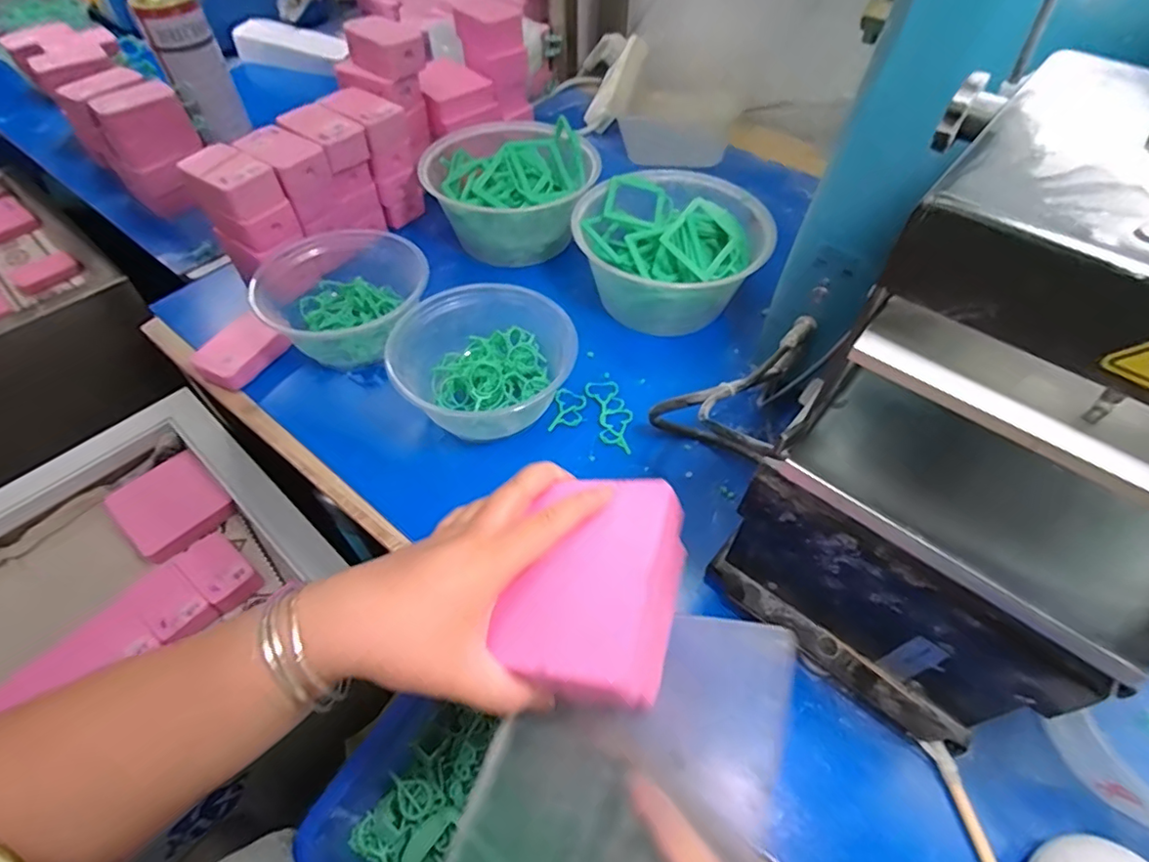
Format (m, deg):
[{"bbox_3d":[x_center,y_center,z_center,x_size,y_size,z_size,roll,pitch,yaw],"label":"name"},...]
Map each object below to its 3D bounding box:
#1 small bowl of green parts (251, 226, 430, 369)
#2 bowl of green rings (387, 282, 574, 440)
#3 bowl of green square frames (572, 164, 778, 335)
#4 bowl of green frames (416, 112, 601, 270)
[{"bbox_3d":[-0.189,-0.116,0.494,0.131,0.069,0.139,0,53,0],"label":"small bowl of green parts"},{"bbox_3d":[-0.069,-0.055,0.445,0.129,0.062,0.117,-7,53,-6],"label":"bowl of green rings"},{"bbox_3d":[0.087,-0.165,0.510,0.151,0.092,0.142,0,53,0],"label":"bowl of green square frames"},{"bbox_3d":[-0.064,-0.244,0.562,0.155,0.090,0.163,0,53,0],"label":"bowl of green frames"}]

